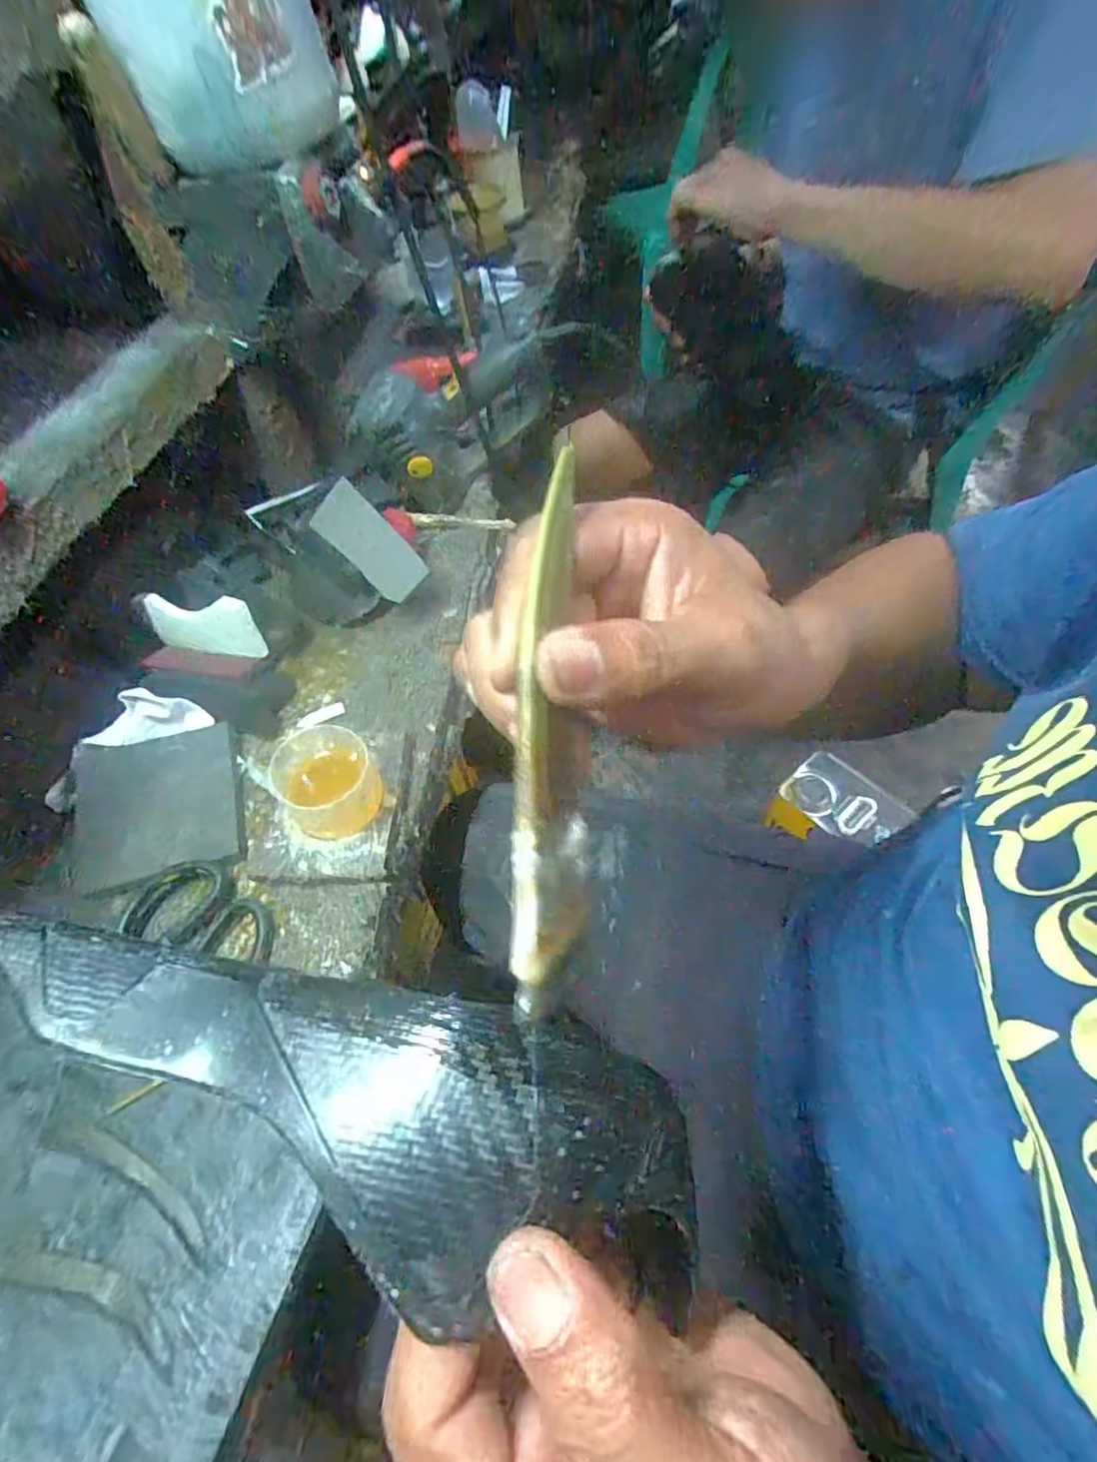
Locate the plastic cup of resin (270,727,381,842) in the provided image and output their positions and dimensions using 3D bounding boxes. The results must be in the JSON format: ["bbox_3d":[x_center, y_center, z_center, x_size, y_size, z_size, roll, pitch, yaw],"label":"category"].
[{"bbox_3d":[-0.163,0.038,0.445,0.068,0.046,0.083,-37,60,-19],"label":"plastic cup of resin"}]

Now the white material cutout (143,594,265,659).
[{"bbox_3d":[-0.296,-0.092,0.518,0.107,0.051,0.015,5,31,15],"label":"white material cutout"}]

